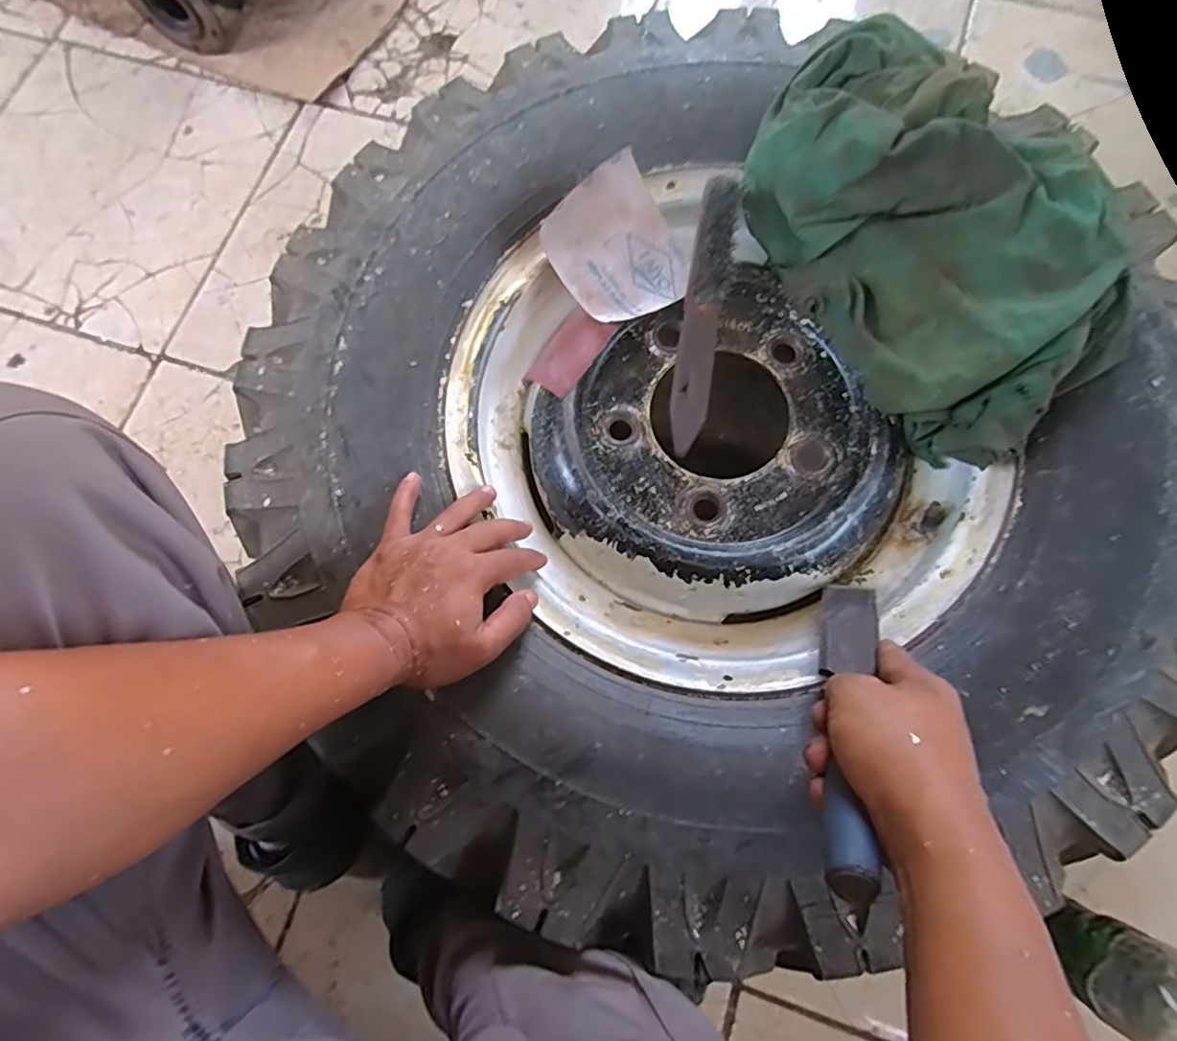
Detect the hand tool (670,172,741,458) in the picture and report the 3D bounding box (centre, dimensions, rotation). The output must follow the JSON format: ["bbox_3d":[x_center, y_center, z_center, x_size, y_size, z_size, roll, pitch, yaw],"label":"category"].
[{"bbox_3d":[0.094,-0.166,0.493,0.032,0.032,0.218,9,97,4],"label":"hand tool"}]

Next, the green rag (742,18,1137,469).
[{"bbox_3d":[0.264,-0.218,0.466,0.200,0.103,0.320,-31,76,-7],"label":"green rag"}]

